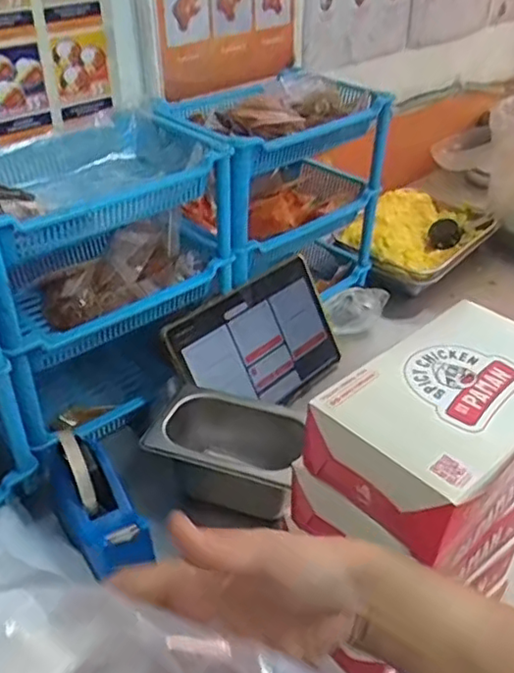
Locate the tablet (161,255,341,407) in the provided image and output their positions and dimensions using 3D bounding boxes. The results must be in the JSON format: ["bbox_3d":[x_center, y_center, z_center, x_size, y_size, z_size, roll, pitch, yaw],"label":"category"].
[{"bbox_3d":[0.013,0.008,0.828,0.253,0.167,0.022,-34,18,-35],"label":"tablet"}]

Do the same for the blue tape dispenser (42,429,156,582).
[{"bbox_3d":[-0.161,0.163,0.640,0.060,0.085,0.150,-22,41,-27],"label":"blue tape dispenser"}]

